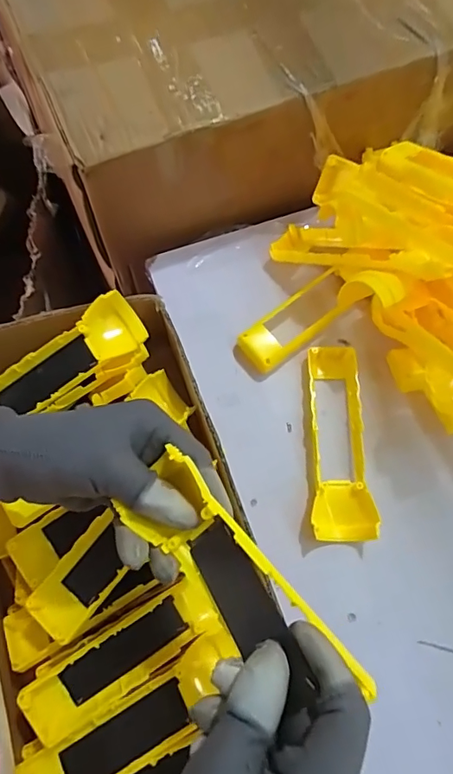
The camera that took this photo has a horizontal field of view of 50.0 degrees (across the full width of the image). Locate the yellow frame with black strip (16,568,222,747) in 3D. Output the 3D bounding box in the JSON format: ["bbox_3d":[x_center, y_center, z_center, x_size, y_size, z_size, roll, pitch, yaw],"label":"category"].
[{"bbox_3d":[-0.071,0.191,0.344,0.137,0.027,0.042,-33,76,-12],"label":"yellow frame with black strip"}]

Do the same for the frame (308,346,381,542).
[{"bbox_3d":[0.095,0.042,0.410,0.048,0.025,0.165,3,72,-1],"label":"frame"}]

